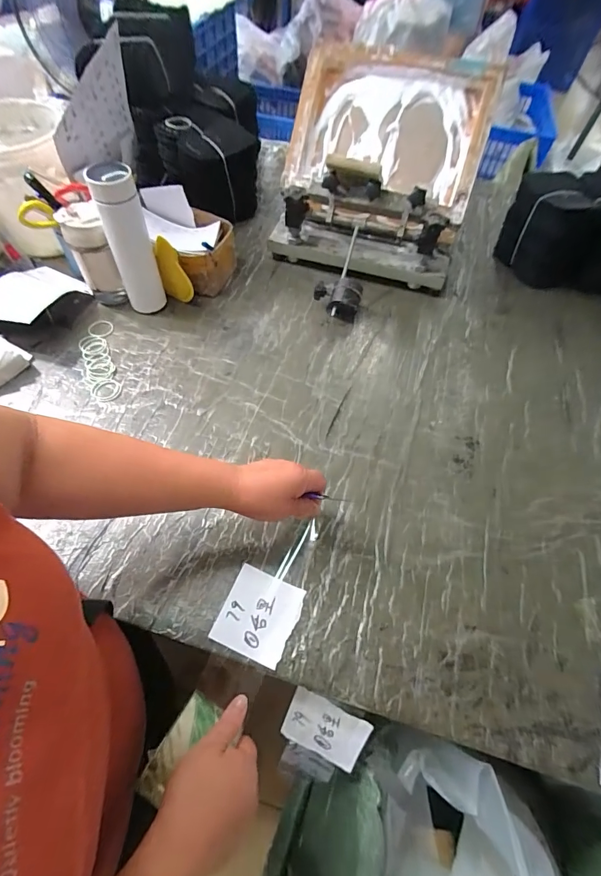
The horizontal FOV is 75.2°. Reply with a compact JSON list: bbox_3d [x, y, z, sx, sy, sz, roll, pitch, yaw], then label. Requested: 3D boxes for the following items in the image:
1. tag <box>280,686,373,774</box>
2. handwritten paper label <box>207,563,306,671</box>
[{"bbox_3d":[0.028,0.337,0.451,0.091,0.083,0.004,22,20,12],"label":"tag"},{"bbox_3d":[-0.048,0.208,0.462,0.085,0.008,0.090,20,59,10],"label":"handwritten paper label"}]

